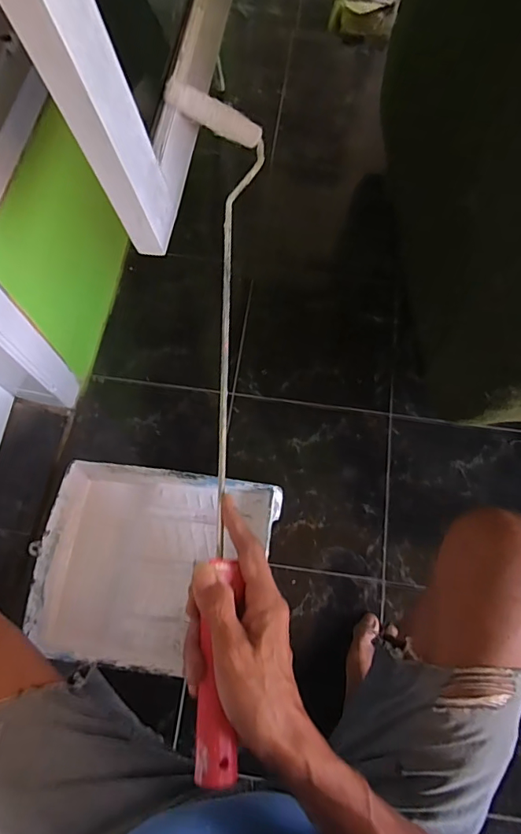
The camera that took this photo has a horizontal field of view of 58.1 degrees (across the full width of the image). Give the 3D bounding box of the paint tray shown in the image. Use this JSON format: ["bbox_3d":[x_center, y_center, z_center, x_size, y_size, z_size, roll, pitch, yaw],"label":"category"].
[{"bbox_3d":[-0.165,0.236,0.758,0.354,0.071,0.290,7,70,1],"label":"paint tray"}]

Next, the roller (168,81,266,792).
[{"bbox_3d":[-0.038,-0.039,0.396,0.088,0.055,0.585,0,71,-2],"label":"roller"}]

